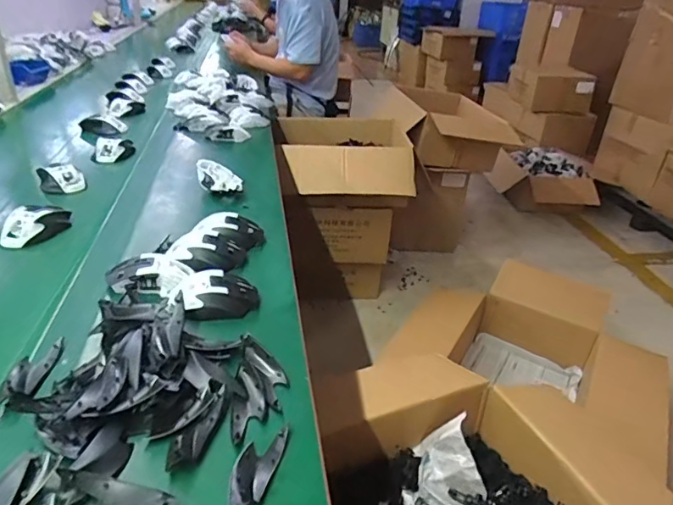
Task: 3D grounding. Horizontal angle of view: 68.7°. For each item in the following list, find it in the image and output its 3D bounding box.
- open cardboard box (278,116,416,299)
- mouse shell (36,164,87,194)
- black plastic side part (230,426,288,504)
[{"bbox_3d":[0.002,-0.130,1.797,0.445,0.606,0.485,1,28,-5],"label":"open cardboard box"},{"bbox_3d":[-0.512,-0.139,0.920,0.076,0.039,0.062,-12,32,-27],"label":"mouse shell"},{"bbox_3d":[-0.073,0.190,0.448,0.034,0.017,0.091,11,29,13],"label":"black plastic side part"}]

